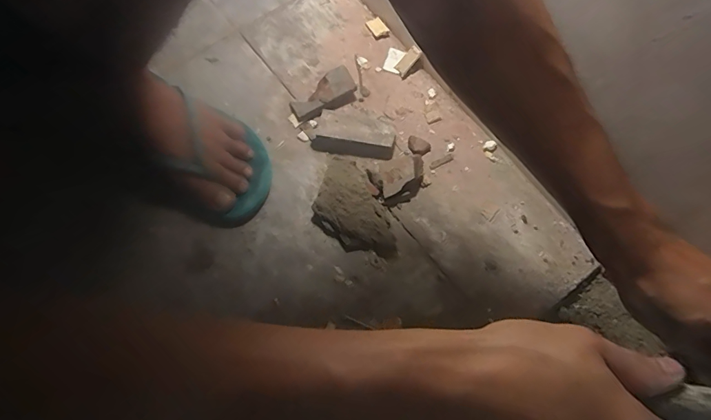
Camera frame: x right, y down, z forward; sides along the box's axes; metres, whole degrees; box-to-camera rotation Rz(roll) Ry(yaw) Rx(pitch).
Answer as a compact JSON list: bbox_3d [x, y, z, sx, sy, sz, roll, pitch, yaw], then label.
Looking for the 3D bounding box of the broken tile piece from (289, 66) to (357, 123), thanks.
[{"bbox_3d":[-0.036,-0.135,0.513,0.081,0.020,0.043,-40,73,-14],"label":"broken tile piece"}]

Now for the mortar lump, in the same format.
[{"bbox_3d":[-0.005,0.001,0.458,0.064,0.024,0.123,-24,70,-9],"label":"mortar lump"}]

